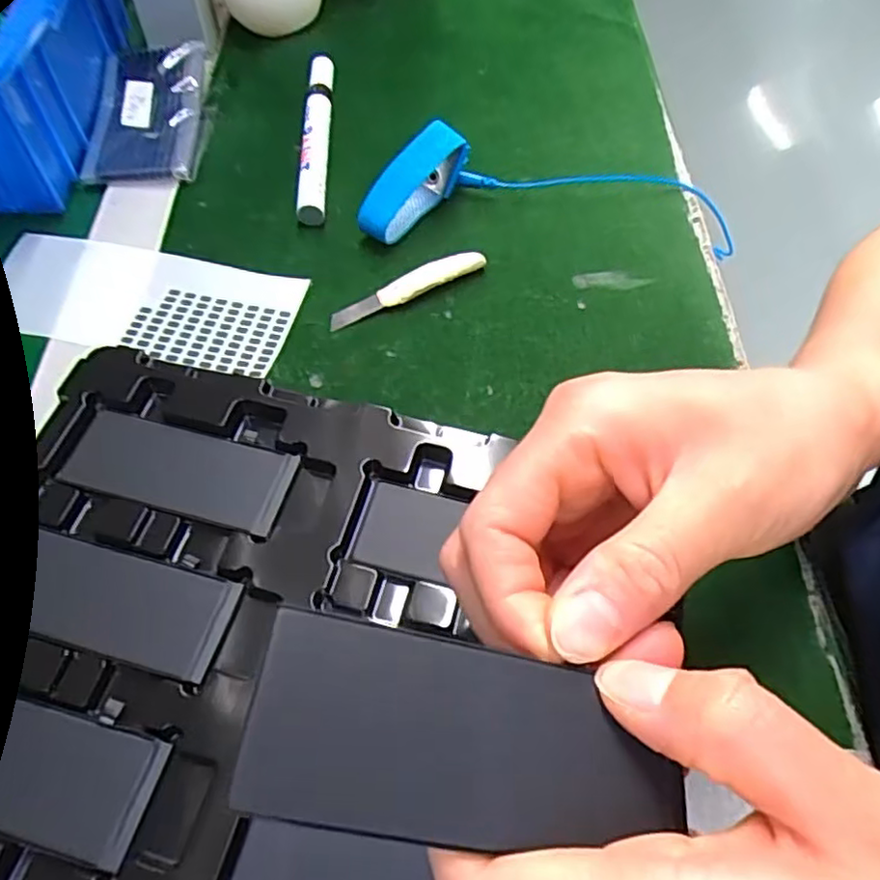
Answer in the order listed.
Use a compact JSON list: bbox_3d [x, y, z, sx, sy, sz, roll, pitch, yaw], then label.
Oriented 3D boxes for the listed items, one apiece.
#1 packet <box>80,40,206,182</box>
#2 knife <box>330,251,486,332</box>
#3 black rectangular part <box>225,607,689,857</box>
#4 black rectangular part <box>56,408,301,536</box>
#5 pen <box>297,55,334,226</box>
[{"bbox_3d":[-0.174,-0.196,0.393,0.063,0.023,0.105,-1,59,-2],"label":"packet"},{"bbox_3d":[-0.016,-0.078,0.334,0.085,0.010,0.015,-24,63,-15],"label":"knife"},{"bbox_3d":[0.006,0.060,0.133,0.086,0.005,0.038,15,59,-9],"label":"black rectangular part"},{"bbox_3d":[-0.111,0.012,0.278,0.095,0.008,0.039,12,60,6],"label":"black rectangular part"},{"bbox_3d":[-0.073,-0.181,0.390,0.015,0.017,0.136,-1,59,-2],"label":"pen"}]

